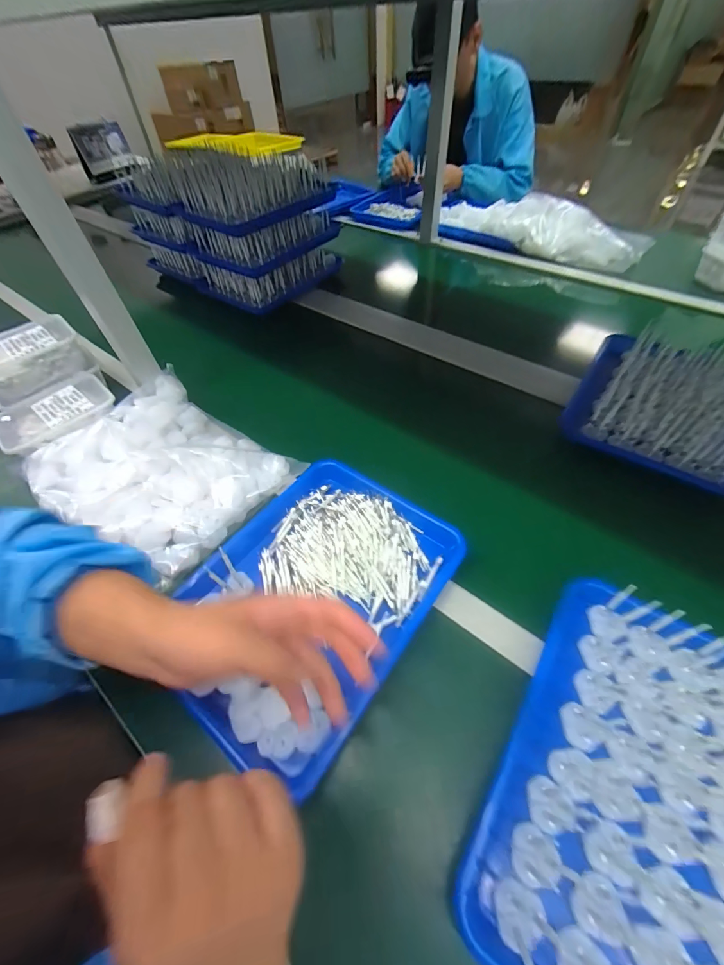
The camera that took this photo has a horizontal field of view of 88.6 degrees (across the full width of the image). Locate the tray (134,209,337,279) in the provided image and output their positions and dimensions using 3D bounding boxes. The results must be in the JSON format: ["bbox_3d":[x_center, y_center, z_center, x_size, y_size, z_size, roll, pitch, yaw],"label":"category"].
[{"bbox_3d":[-0.327,-0.662,0.943,0.441,0.088,0.324,34,61,25],"label":"tray"}]

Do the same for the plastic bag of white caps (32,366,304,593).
[{"bbox_3d":[-0.296,-0.031,0.532,0.312,0.070,0.255,28,59,22],"label":"plastic bag of white caps"}]

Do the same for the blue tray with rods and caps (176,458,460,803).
[{"bbox_3d":[-0.061,0.120,0.442,0.255,0.033,0.324,30,60,24],"label":"blue tray with rods and caps"}]

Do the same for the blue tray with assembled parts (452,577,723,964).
[{"bbox_3d":[0.246,0.266,0.302,0.242,0.076,0.319,29,59,23],"label":"blue tray with assembled parts"}]

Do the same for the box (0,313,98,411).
[{"bbox_3d":[-0.562,-0.206,0.630,0.166,0.062,0.094,-37,59,-22],"label":"box"}]

